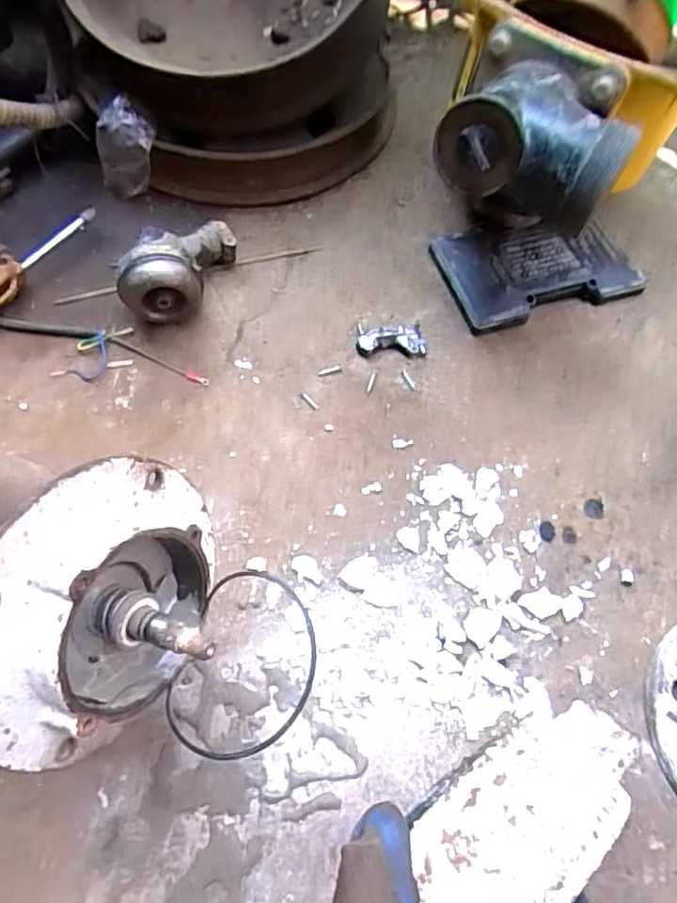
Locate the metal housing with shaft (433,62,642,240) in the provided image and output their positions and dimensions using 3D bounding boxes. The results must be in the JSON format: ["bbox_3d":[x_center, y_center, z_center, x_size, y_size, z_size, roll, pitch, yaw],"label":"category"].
[{"bbox_3d":[0.150,-0.240,0.457,0.144,0.068,0.104,33,67,14],"label":"metal housing with shaft"}]

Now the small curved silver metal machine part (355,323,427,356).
[{"bbox_3d":[0.051,-0.107,0.561,0.066,0.012,0.036,6,64,1],"label":"small curved silver metal machine part"}]

